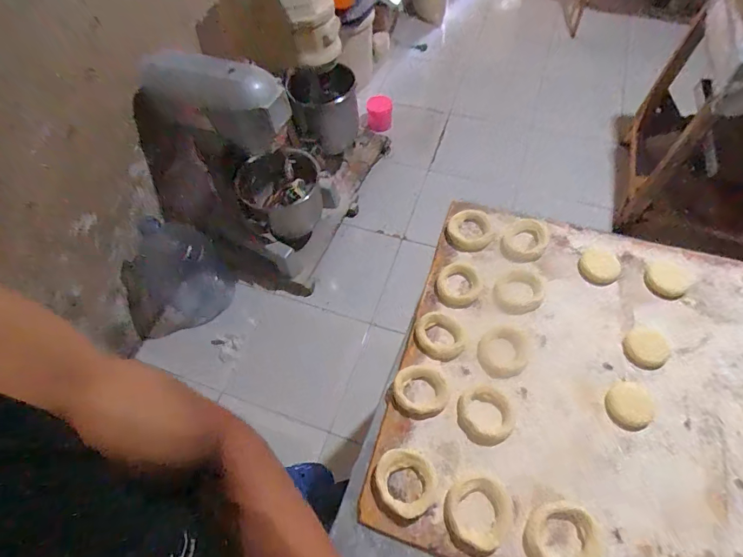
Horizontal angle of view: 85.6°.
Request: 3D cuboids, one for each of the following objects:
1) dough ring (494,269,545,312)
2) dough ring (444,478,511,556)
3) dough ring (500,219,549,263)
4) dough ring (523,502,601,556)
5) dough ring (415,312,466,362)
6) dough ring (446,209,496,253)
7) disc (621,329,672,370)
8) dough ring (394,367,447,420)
[{"bbox_3d":[0.185,0.015,0.501,0.056,0.010,0.068,22,64,15],"label":"dough ring"},{"bbox_3d":[0.103,0.228,0.384,0.062,0.009,0.062,-2,60,3],"label":"dough ring"},{"bbox_3d":[0.207,-0.051,0.539,0.053,0.011,0.069,34,68,20],"label":"dough ring"},{"bbox_3d":[0.178,0.246,0.375,0.068,0.010,0.059,-24,62,-10],"label":"dough ring"},{"bbox_3d":[0.082,0.069,0.485,0.057,0.010,0.057,-2,60,3],"label":"dough ring"},{"bbox_3d":[0.135,-0.066,0.552,0.061,0.012,0.061,-2,60,3],"label":"dough ring"},{"bbox_3d":[0.318,0.082,0.465,0.051,0.005,0.045,-12,60,-4],"label":"disc"},{"bbox_3d":[0.055,0.126,0.451,0.057,0.010,0.058,-2,60,3],"label":"dough ring"}]

